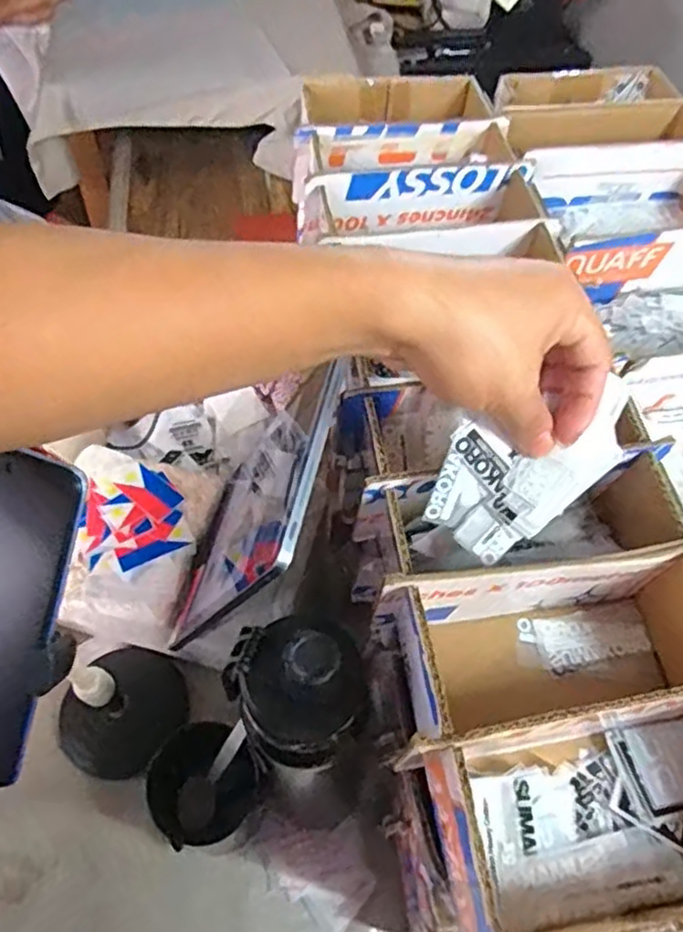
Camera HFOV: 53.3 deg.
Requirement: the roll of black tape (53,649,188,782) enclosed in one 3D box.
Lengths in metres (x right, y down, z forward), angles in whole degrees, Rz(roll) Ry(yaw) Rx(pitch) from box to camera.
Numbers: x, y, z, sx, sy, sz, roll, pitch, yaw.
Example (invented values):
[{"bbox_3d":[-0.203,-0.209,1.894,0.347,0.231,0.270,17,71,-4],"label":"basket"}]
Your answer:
[{"bbox_3d":[-0.186,0.206,0.577,0.096,0.024,0.105,38,62,19],"label":"roll of black tape"}]

